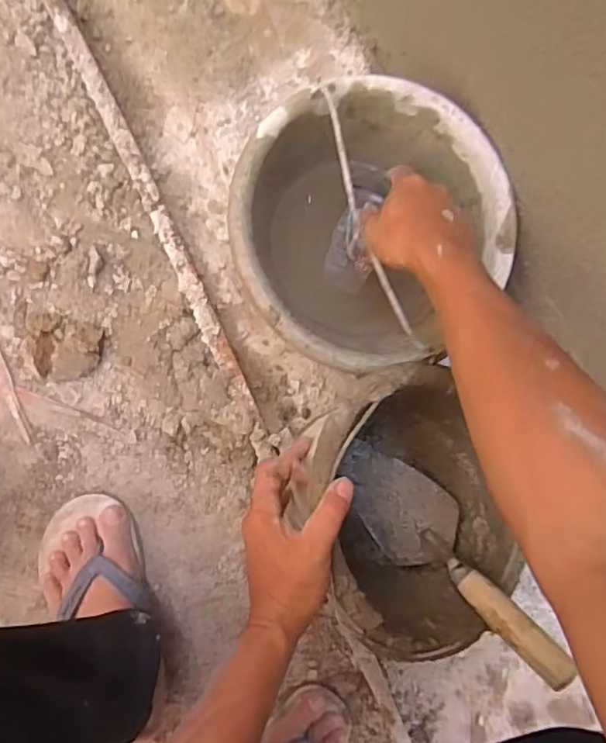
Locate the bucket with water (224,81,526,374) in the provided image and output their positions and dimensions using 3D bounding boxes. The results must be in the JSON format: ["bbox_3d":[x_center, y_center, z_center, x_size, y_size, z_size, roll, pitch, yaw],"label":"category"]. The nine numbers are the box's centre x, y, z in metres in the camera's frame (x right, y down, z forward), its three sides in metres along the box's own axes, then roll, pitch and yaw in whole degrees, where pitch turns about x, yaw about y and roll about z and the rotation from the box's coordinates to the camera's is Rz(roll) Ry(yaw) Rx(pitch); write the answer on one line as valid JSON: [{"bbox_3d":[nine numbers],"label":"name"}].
[{"bbox_3d":[0.052,-0.131,0.571,0.249,0.181,0.250,0,90,-8],"label":"bucket with water"}]

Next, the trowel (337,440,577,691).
[{"bbox_3d":[0.127,0.166,0.565,0.112,0.232,0.071,-40,139,-7],"label":"trowel"}]

